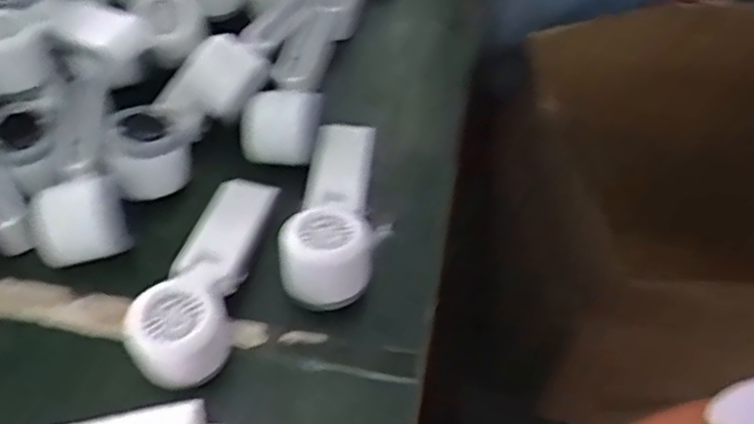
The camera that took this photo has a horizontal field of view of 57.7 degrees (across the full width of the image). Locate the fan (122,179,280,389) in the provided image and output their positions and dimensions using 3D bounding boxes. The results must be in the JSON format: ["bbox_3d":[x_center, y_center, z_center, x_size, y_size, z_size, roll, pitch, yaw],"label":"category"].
[{"bbox_3d":[-0.122,0.040,0.487,0.059,0.051,0.169,8,57,4],"label":"fan"}]

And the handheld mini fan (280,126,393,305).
[{"bbox_3d":[-0.027,-0.006,0.527,0.068,0.046,0.164,5,44,2],"label":"handheld mini fan"}]

